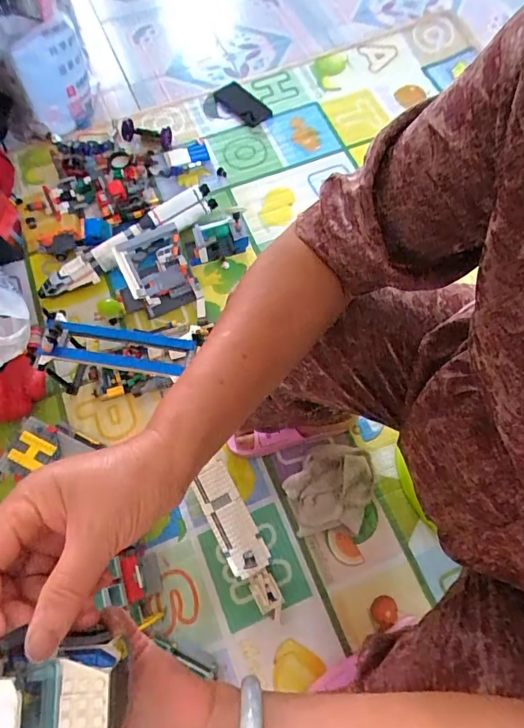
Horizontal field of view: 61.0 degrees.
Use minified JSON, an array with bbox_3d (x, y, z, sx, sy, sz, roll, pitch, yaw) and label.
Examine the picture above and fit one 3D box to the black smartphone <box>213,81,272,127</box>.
[{"bbox_3d":[-0.054,-0.672,1.144,0.074,0.013,0.168,-35,72,-13],"label":"black smartphone"}]

